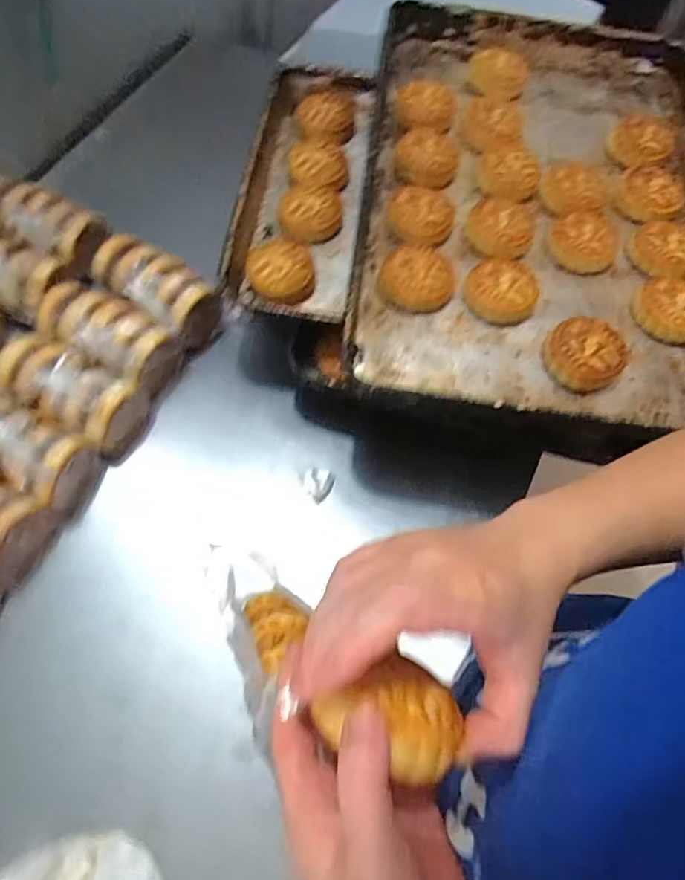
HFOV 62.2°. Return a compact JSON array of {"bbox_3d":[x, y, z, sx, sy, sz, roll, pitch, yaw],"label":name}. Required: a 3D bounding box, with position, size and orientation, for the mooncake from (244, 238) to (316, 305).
[{"bbox_3d":[-0.070,-0.190,0.632,0.071,0.023,0.075,1,65,-3],"label":"mooncake"}]

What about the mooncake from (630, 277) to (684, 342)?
[{"bbox_3d":[0.343,-0.138,0.596,0.066,0.031,0.075,-31,71,-16],"label":"mooncake"}]

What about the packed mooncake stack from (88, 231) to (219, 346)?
[{"bbox_3d":[-0.222,-0.179,0.691,0.156,0.088,0.085,35,68,12],"label":"packed mooncake stack"}]

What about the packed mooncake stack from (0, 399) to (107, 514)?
[{"bbox_3d":[-0.333,0.009,0.587,0.152,0.077,0.086,24,66,7],"label":"packed mooncake stack"}]

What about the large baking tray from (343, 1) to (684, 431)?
[{"bbox_3d":[0.239,-0.286,0.653,0.424,0.050,0.599,7,65,0],"label":"large baking tray"}]

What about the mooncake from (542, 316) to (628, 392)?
[{"bbox_3d":[0.239,-0.084,0.565,0.065,0.036,0.071,1,65,-3],"label":"mooncake"}]

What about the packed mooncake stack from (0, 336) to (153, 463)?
[{"bbox_3d":[-0.297,-0.052,0.626,0.155,0.080,0.088,27,67,9],"label":"packed mooncake stack"}]

